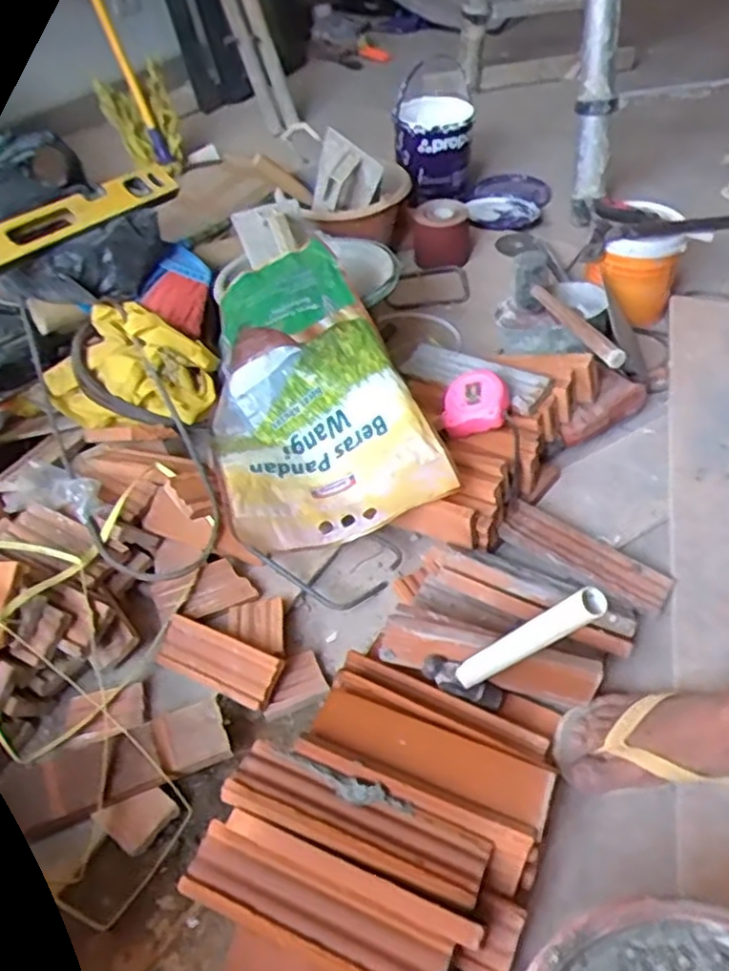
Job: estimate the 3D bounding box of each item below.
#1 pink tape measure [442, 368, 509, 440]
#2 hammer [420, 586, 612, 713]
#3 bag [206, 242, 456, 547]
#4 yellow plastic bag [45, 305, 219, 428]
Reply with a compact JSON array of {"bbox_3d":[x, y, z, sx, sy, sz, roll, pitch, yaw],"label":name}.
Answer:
[{"bbox_3d":[0.151,-0.111,0.992,0.085,0.050,0.085,6,46,10],"label":"pink tape measure"},{"bbox_3d":[0.143,0.155,0.684,0.087,0.239,0.026,36,53,0],"label":"hammer"},{"bbox_3d":[-0.087,-0.118,0.973,0.265,0.081,0.420,-29,67,6],"label":"bag"},{"bbox_3d":[-0.351,-0.169,1.079,0.229,0.127,0.173,26,52,26],"label":"yellow plastic bag"}]

